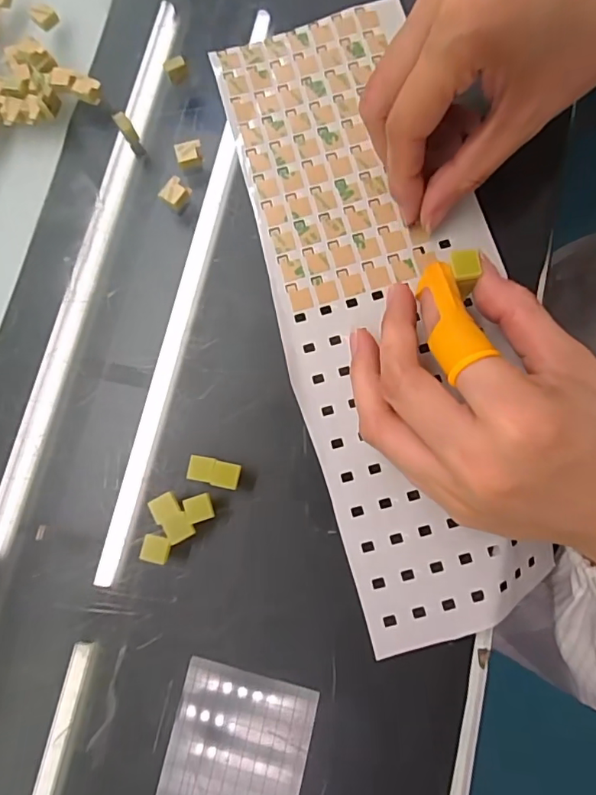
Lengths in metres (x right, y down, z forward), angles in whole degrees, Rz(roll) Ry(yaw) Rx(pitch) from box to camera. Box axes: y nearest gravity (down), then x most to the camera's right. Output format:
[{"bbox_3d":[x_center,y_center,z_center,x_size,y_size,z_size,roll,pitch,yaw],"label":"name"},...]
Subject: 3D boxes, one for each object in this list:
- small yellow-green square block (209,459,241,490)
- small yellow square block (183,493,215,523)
[{"bbox_3d":[-0.030,0.032,0.212,0.011,0.004,0.011,12,80,4],"label":"small yellow-green square block"},{"bbox_3d":[-0.041,0.046,0.210,0.011,0.004,0.011,-20,79,-2],"label":"small yellow square block"}]

